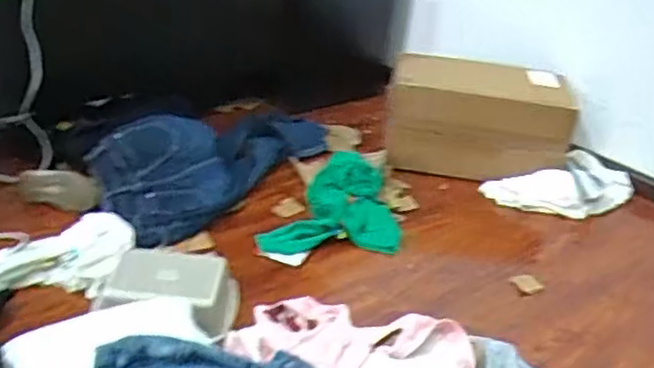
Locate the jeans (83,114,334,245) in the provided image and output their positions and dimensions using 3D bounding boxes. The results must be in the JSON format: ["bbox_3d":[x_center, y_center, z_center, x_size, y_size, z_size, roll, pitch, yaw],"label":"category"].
[{"bbox_3d":[-0.283,-0.110,1.798,0.369,0.132,0.785,24,32,28],"label":"jeans"}]

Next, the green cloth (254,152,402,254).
[{"bbox_3d":[0.016,0.037,1.661,0.323,0.083,0.398,6,28,-2],"label":"green cloth"}]

